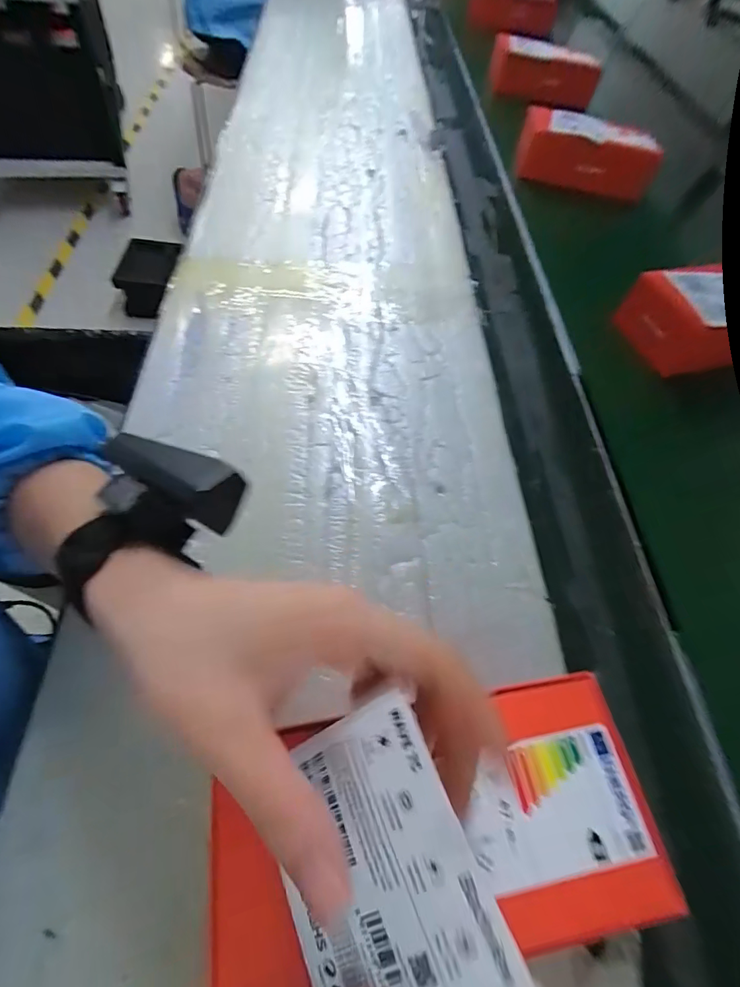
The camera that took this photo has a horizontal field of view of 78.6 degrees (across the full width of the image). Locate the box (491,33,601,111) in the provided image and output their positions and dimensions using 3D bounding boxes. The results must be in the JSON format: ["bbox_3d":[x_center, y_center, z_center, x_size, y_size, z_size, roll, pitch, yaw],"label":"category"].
[{"bbox_3d":[0.306,-0.731,0.788,0.194,0.067,0.075,5,59,-7],"label":"box"}]

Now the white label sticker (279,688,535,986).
[{"bbox_3d":[0.001,0.118,0.143,0.070,0.004,0.082,-39,59,18],"label":"white label sticker"}]

